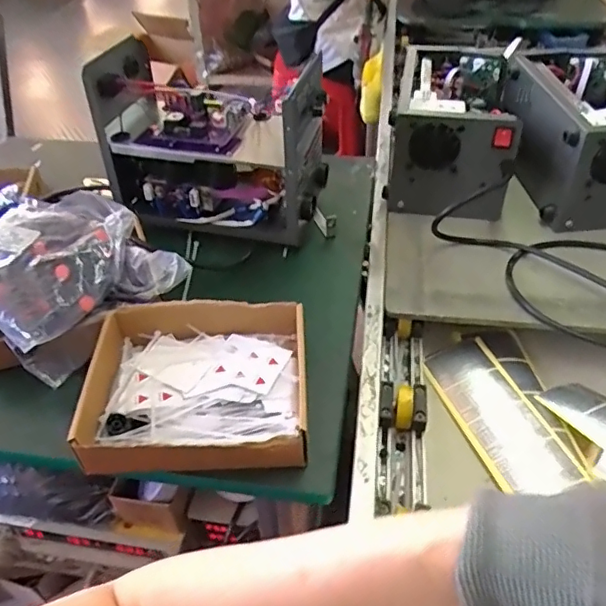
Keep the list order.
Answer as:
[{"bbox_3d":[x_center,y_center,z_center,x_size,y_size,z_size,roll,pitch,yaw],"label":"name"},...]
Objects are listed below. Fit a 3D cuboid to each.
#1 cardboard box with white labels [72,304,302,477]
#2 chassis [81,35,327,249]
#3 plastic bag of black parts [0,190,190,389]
[{"bbox_3d":[-0.112,0.079,0.575,0.222,0.053,0.182,-2,42,0],"label":"cardboard box with white labels"},{"bbox_3d":[-0.125,-0.212,0.780,0.302,0.211,0.166,12,44,15],"label":"chassis"},{"bbox_3d":[-0.286,-0.029,0.640,0.218,0.092,0.227,28,50,30],"label":"plastic bag of black parts"}]

